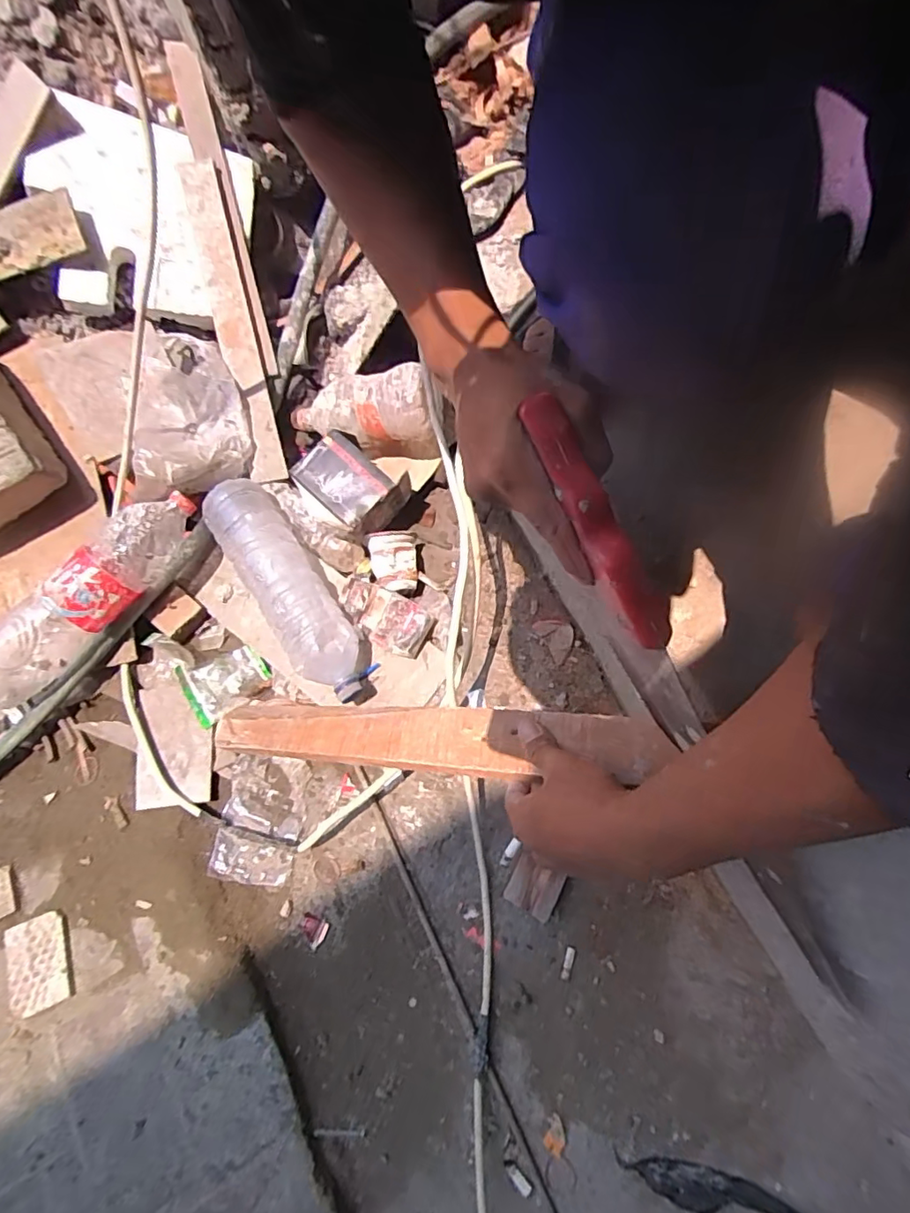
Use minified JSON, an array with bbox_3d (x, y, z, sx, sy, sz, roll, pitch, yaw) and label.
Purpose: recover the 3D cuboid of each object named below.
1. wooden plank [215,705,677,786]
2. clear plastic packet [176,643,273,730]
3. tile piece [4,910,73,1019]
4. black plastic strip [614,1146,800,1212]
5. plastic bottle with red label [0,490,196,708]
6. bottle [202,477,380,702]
[{"bbox_3d":[-0.027,0.113,0.495,0.393,0.017,0.053,-2,68,16],"label":"wooden plank"},{"bbox_3d":[-0.301,0.095,0.748,0.104,0.024,0.076,-31,70,-8],"label":"clear plastic packet"},{"bbox_3d":[-0.461,0.393,0.632,0.057,0.015,0.093,-21,69,-4],"label":"tile piece"},{"bbox_3d":[0.255,0.562,0.541,0.195,0.010,0.040,18,71,11],"label":"black plastic strip"},{"bbox_3d":[-0.444,-0.014,0.689,0.084,0.072,0.322,36,75,16],"label":"plastic bottle with red label"},{"bbox_3d":[-0.206,-0.023,0.714,0.090,0.083,0.303,-35,70,-9],"label":"bottle"}]

